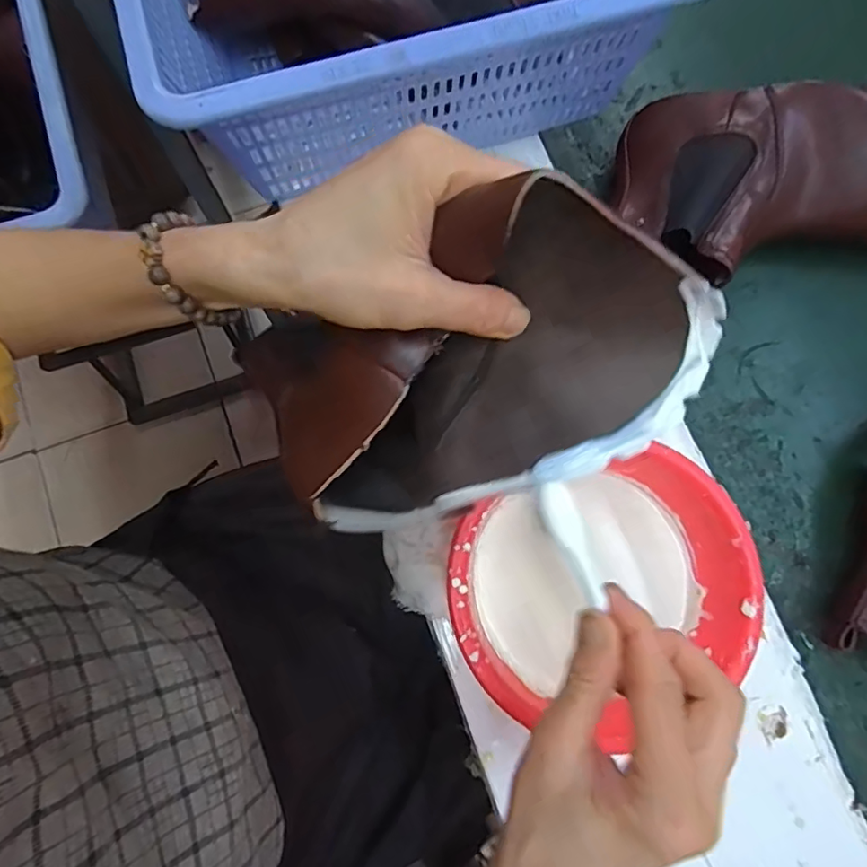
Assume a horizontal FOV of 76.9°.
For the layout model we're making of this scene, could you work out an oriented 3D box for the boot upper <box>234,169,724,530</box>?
[{"bbox_3d":[0.017,-0.027,0.263,0.208,0.122,0.114,-16,80,-2],"label":"boot upper"}]

